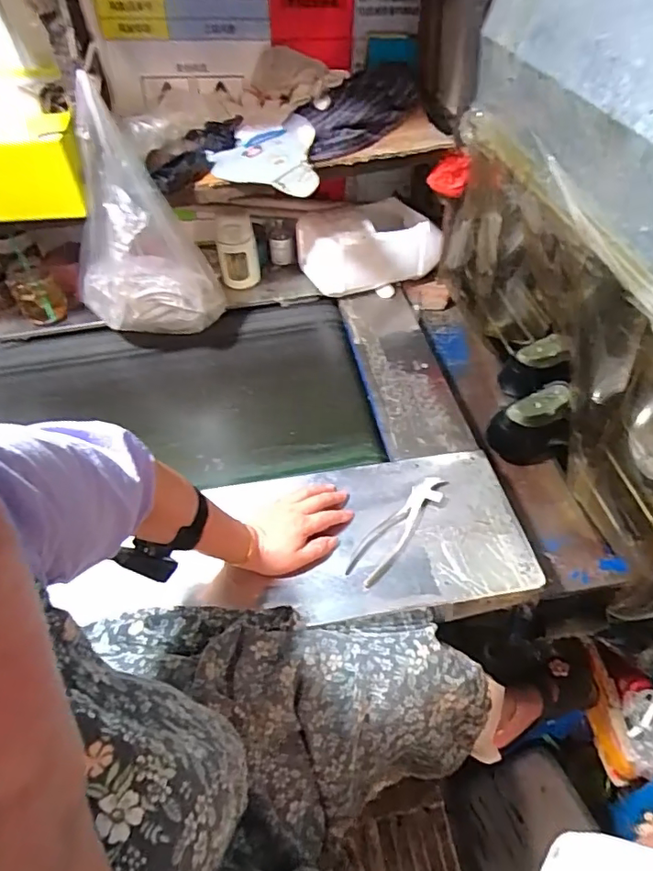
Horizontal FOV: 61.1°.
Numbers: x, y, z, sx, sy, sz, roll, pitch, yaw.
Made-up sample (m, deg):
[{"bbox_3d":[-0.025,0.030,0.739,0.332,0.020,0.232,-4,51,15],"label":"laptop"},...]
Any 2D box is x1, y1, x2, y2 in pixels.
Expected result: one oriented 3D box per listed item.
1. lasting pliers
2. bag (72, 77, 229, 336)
[{"bbox_3d":[0.096,0.116,0.731,0.047,0.010,0.193,29,57,26],"label":"lasting pliers"},{"bbox_3d":[-0.298,-0.310,0.881,0.221,0.361,0.120,-17,50,-11],"label":"bag"}]

